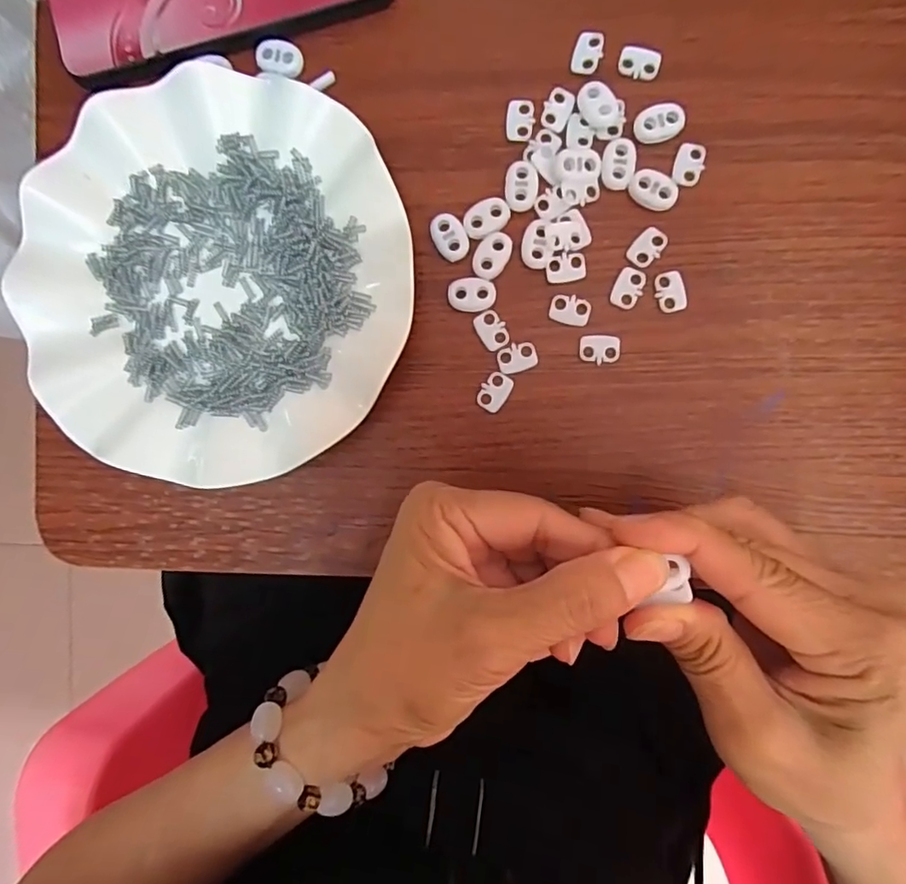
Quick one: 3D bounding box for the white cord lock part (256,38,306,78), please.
[{"bbox_3d":[-0.084,-0.186,0.269,0.022,0.004,0.015,11,93,3],"label":"white cord lock part"}]

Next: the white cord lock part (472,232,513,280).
[{"bbox_3d":[0.019,-0.089,0.264,0.015,0.004,0.022,27,94,2],"label":"white cord lock part"}]

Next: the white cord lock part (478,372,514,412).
[{"bbox_3d":[0.020,-0.024,0.269,0.013,0.004,0.020,28,94,2],"label":"white cord lock part"}]

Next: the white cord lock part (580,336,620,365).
[{"bbox_3d":[0.070,-0.044,0.265,0.019,0.004,0.013,2,92,3],"label":"white cord lock part"}]

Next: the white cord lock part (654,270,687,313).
[{"bbox_3d":[0.102,-0.070,0.261,0.013,0.004,0.019,-12,91,4],"label":"white cord lock part"}]

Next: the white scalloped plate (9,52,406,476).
[{"bbox_3d":[-0.110,-0.076,0.267,0.179,0.026,0.183,0,92,4],"label":"white scalloped plate"}]

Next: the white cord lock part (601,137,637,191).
[{"bbox_3d":[0.078,-0.130,0.260,0.015,0.004,0.023,4,92,3],"label":"white cord lock part"}]

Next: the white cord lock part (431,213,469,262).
[{"bbox_3d":[-0.002,-0.098,0.266,0.016,0.004,0.023,-31,90,4],"label":"white cord lock part"}]

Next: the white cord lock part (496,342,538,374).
[{"bbox_3d":[0.031,-0.040,0.268,0.018,0.004,0.013,-17,91,4],"label":"white cord lock part"}]

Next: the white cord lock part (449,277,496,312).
[{"bbox_3d":[0.009,-0.070,0.268,0.022,0.004,0.016,8,93,3],"label":"white cord lock part"}]

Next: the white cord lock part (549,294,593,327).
[{"bbox_3d":[0.056,-0.062,0.265,0.019,0.004,0.013,13,93,3],"label":"white cord lock part"}]

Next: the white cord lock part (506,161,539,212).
[{"bbox_3d":[0.032,-0.121,0.263,0.015,0.004,0.022,1,92,4],"label":"white cord lock part"}]

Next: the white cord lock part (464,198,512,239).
[{"bbox_3d":[0.016,-0.107,0.264,0.023,0.004,0.016,-19,91,4],"label":"white cord lock part"}]

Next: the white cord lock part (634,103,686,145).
[{"bbox_3d":[0.096,-0.147,0.259,0.022,0.005,0.015,-11,91,4],"label":"white cord lock part"}]

